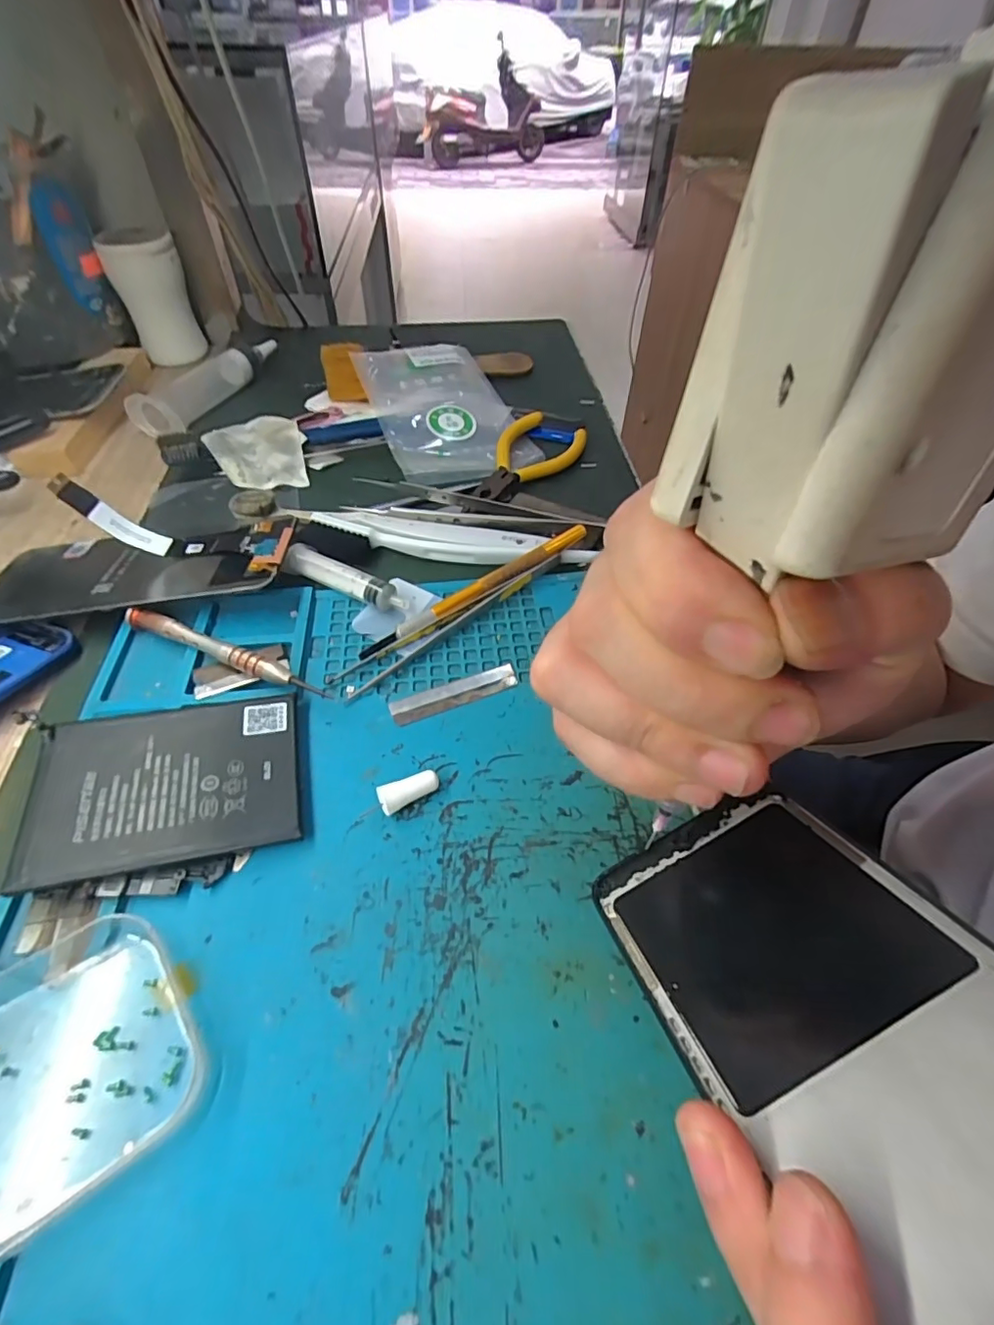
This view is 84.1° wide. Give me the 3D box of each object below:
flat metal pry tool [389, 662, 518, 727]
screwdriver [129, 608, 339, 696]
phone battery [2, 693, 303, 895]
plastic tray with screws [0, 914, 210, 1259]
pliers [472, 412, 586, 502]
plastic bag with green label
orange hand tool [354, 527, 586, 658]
[{"bbox_3d":[-0.019,0.013,0.243,0.057,0.004,0.013,-17,53,-15],"label":"flat metal pry tool"},{"bbox_3d":[-0.125,-0.005,0.248,0.104,0.013,0.011,20,53,14],"label":"screwdriver"},{"bbox_3d":[-0.121,0.043,0.204,0.088,0.004,0.064,-7,52,-15],"label":"phone battery"},{"bbox_3d":[-0.124,0.111,0.151,0.066,0.020,0.066,-31,58,-24],"label":"plastic tray with screws"},{"bbox_3d":[0.022,-0.131,0.357,0.053,0.010,0.100,19,53,14],"label":"pliers"},{"bbox_3d":[-0.040,-0.187,0.396,0.096,0.015,0.164,-15,53,-13],"label":"plastic bag with green label"},{"bbox_3d":[-0.008,-0.037,0.276,0.132,0.015,0.010,-28,57,-22],"label":"orange hand tool"}]

